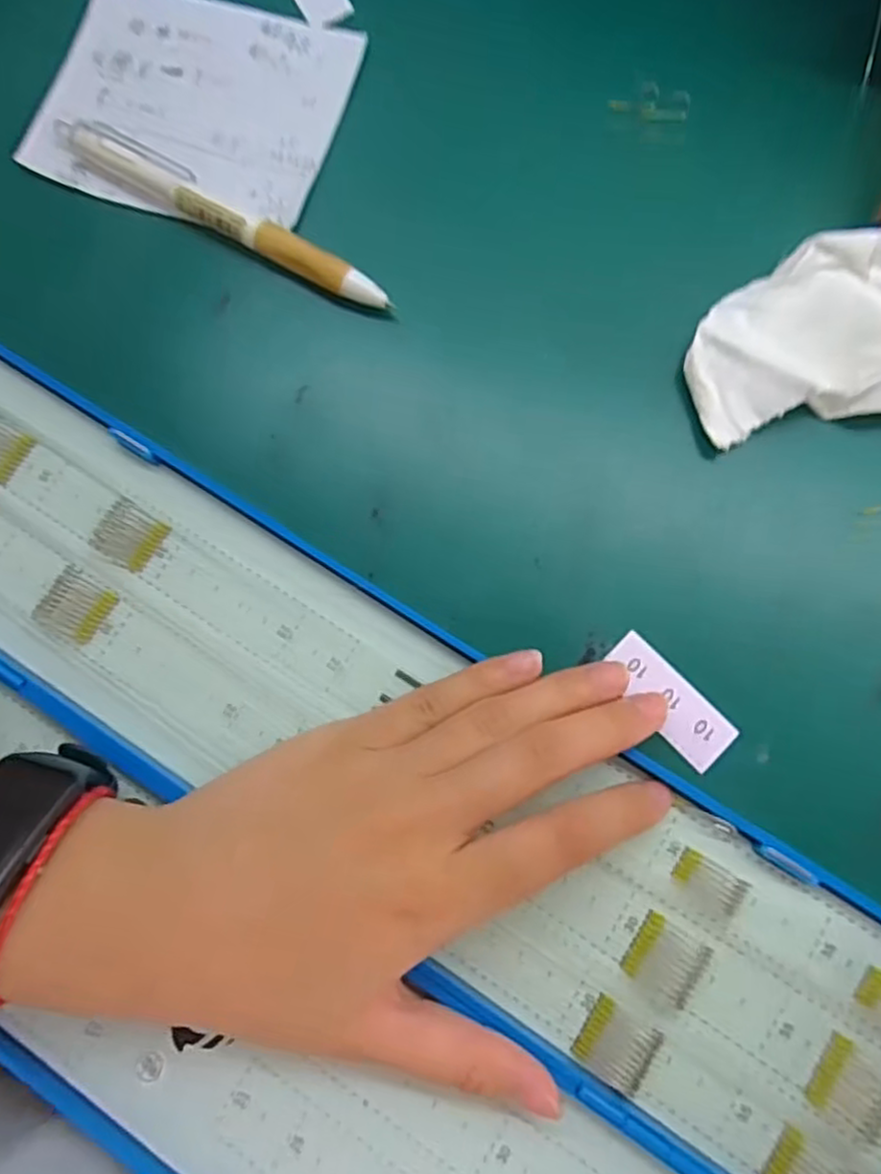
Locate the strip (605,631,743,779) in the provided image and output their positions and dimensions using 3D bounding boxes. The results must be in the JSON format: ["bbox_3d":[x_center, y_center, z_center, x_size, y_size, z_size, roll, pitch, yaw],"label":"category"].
[{"bbox_3d":[0.074,0.036,0.229,0.018,0.004,0.047,-38,80,-7],"label":"strip"}]

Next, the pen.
[{"bbox_3d":[-0.080,-0.137,0.261,0.141,0.011,0.016,31,84,7],"label":"pen"}]

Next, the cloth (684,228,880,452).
[{"bbox_3d":[0.135,-0.084,0.240,0.100,0.026,0.062,-6,81,2],"label":"cloth"}]

